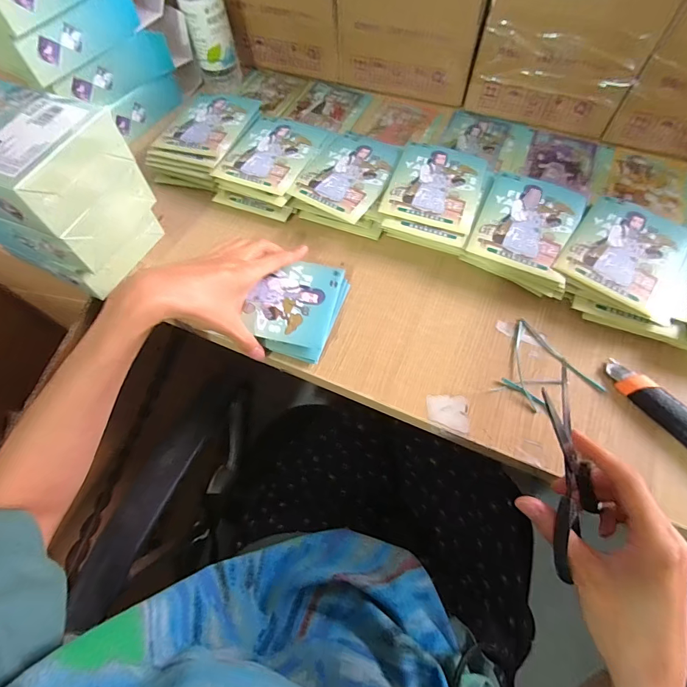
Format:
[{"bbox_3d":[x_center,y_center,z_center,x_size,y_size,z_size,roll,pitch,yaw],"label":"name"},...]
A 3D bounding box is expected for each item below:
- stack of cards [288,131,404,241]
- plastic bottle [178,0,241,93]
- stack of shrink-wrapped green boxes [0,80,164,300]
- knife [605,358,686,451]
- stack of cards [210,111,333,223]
[{"bbox_3d":[0.009,-0.217,0.514,0.117,0.030,0.159,15,65,9],"label":"stack of cards"},{"bbox_3d":[-0.205,-0.487,0.557,0.065,0.224,0.060,-16,64,-6],"label":"plastic bottle"},{"bbox_3d":[-0.303,-0.154,0.408,0.145,0.157,0.120,21,66,12],"label":"stack of shrink-wrapped green boxes"},{"bbox_3d":[0.311,0.071,0.359,0.033,0.021,0.142,-38,68,-15],"label":"knife"},{"bbox_3d":[-0.097,-0.250,0.534,0.114,0.032,0.165,20,66,11],"label":"stack of cards"}]

